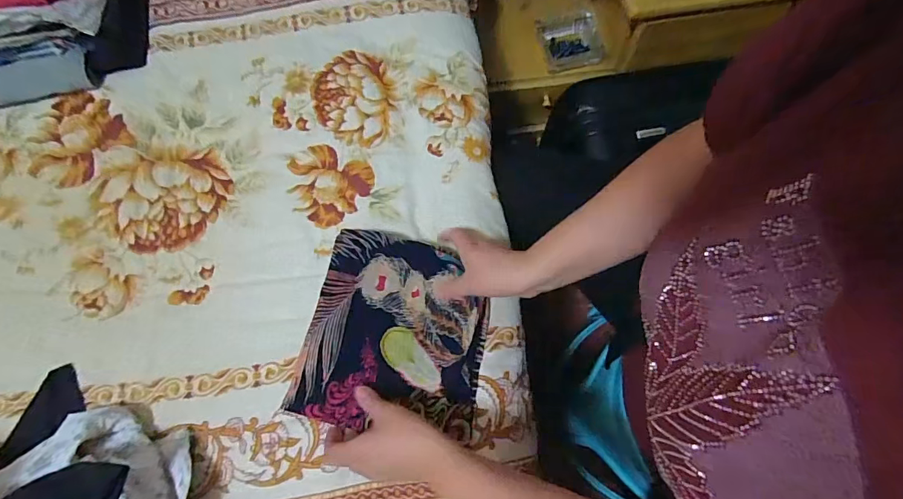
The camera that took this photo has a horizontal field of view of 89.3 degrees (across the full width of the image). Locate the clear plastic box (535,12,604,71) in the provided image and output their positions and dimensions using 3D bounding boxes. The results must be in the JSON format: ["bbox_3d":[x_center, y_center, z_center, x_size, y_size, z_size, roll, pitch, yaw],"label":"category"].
[{"bbox_3d":[0.212,-0.383,0.834,0.107,0.036,0.112,-6,72,1],"label":"clear plastic box"}]

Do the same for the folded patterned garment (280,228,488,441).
[{"bbox_3d":[-0.060,0.086,0.499,0.186,0.032,0.200,8,71,5],"label":"folded patterned garment"}]

